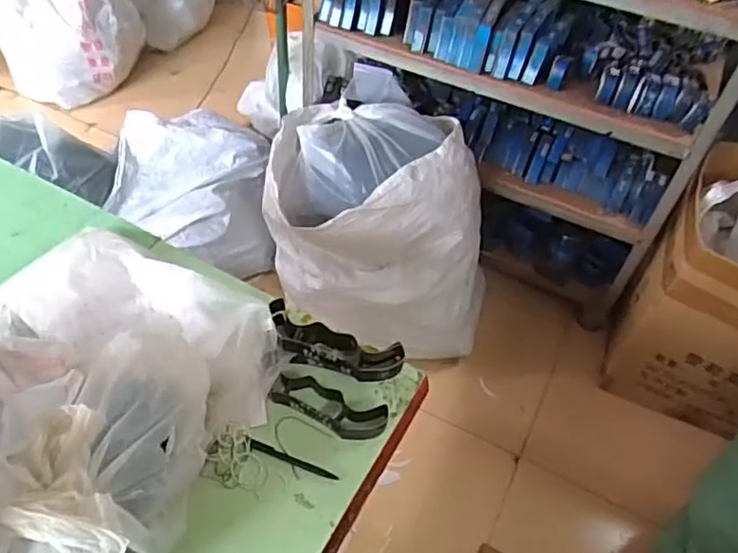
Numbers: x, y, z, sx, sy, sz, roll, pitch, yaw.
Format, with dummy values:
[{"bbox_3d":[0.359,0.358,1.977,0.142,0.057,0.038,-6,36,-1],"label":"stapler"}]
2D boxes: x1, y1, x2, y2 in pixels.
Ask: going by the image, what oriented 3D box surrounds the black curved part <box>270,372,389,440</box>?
[{"bbox_3d":[-0.058,0.187,0.870,0.169,0.037,0.054,22,50,13],"label":"black curved part"}]

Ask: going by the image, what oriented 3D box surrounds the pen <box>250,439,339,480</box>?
[{"bbox_3d":[-0.103,0.252,0.826,0.129,0.008,0.016,18,49,9],"label":"pen"}]

